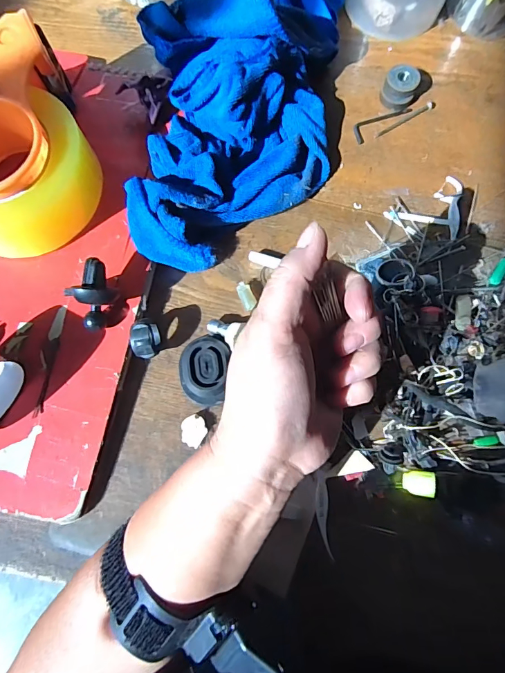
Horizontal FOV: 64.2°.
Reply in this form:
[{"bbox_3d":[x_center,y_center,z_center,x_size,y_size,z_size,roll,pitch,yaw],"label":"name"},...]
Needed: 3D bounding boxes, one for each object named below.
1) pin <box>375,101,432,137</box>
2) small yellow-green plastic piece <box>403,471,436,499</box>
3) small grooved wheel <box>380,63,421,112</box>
[{"bbox_3d":[0.137,-0.196,0.362,0.061,0.006,0.006,-29,76,-7],"label":"pin"},{"bbox_3d":[0.113,0.100,0.274,0.020,0.008,0.016,-2,76,24],"label":"small yellow-green plastic piece"},{"bbox_3d":[0.132,-0.224,0.362,0.028,0.019,0.033,22,76,6],"label":"small grooved wheel"}]

